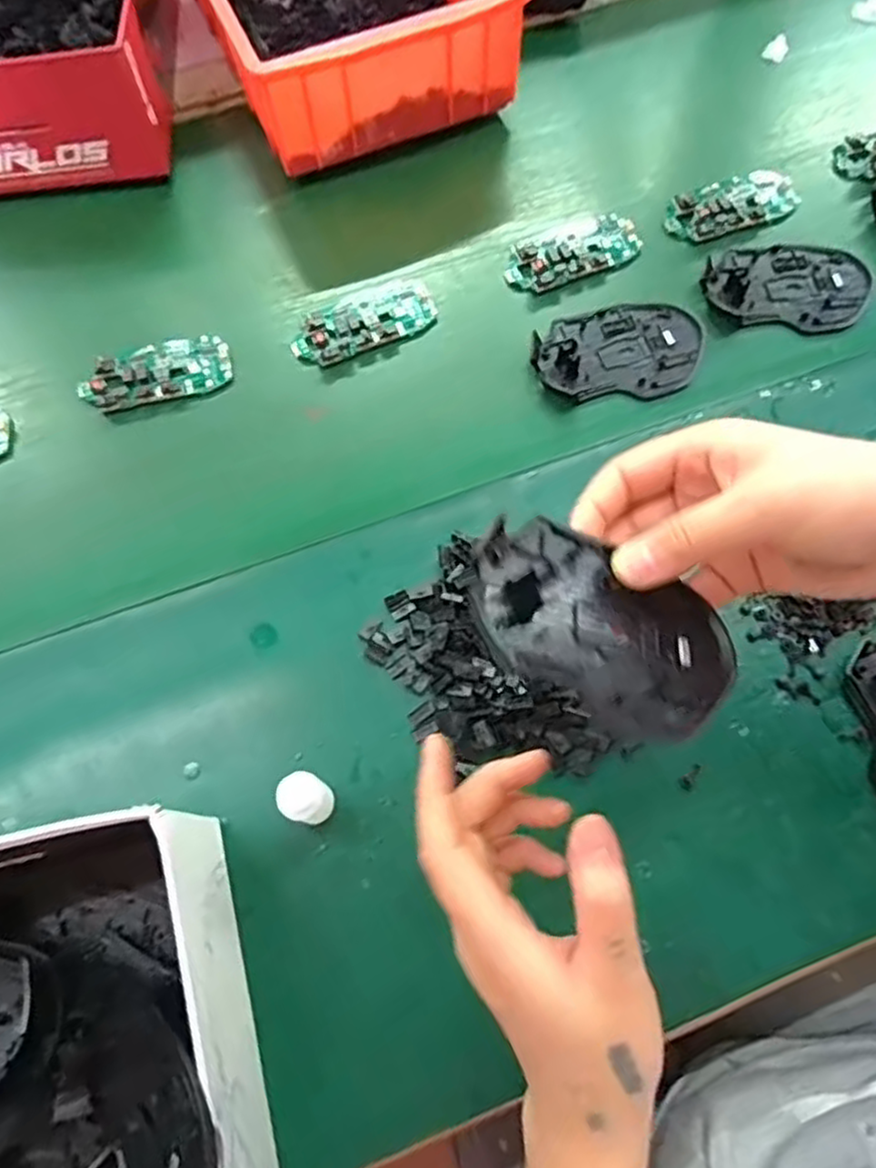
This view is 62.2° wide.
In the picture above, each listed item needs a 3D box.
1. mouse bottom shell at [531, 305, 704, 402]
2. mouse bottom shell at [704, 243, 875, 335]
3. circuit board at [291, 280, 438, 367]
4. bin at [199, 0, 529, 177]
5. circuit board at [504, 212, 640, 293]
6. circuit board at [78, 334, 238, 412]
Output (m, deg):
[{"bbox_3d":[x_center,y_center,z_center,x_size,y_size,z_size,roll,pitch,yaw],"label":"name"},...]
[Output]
[{"bbox_3d":[0.120,-0.157,0.485,0.111,0.018,0.072,-3,67,0],"label":"mouse bottom shell"},{"bbox_3d":[0.244,-0.206,0.506,0.113,0.012,0.073,-4,67,0],"label":"mouse bottom shell"},{"bbox_3d":[-0.051,-0.181,0.497,0.099,0.020,0.046,-26,69,-9],"label":"circuit board"},{"bbox_3d":[-0.084,-0.467,0.565,0.200,0.085,0.282,-22,69,-8],"label":"bin"},{"bbox_3d":[0.095,-0.238,0.518,0.099,0.011,0.049,-25,69,-9],"label":"circuit board"},{"bbox_3d":[-0.187,-0.140,0.485,0.096,0.015,0.044,-15,67,-5],"label":"circuit board"}]

